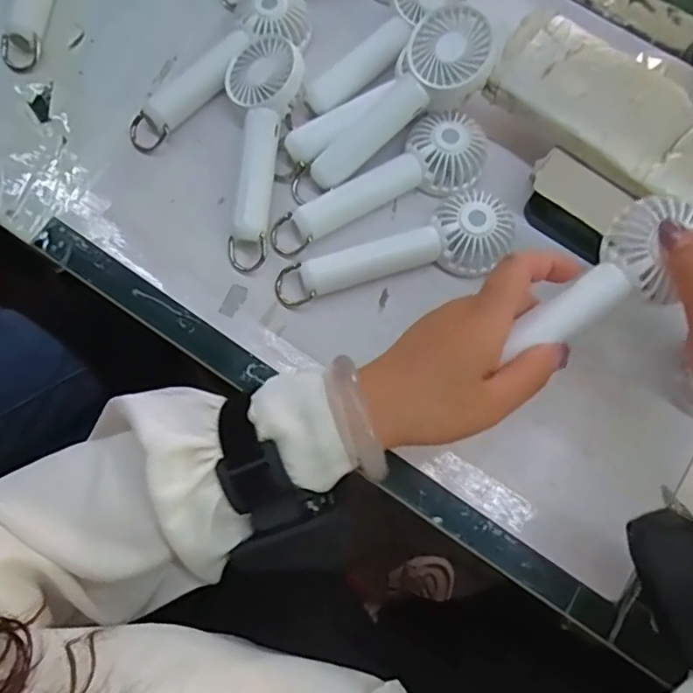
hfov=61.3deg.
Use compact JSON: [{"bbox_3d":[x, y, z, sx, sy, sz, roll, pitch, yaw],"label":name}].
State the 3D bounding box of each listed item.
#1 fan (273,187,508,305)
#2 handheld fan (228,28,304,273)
[{"bbox_3d":[0.035,-0.057,0.394,0.160,0.031,0.059,-23,78,-9],"label":"fan"},{"bbox_3d":[-0.057,-0.139,0.411,0.058,0.039,0.170,-3,77,1],"label":"handheld fan"}]

